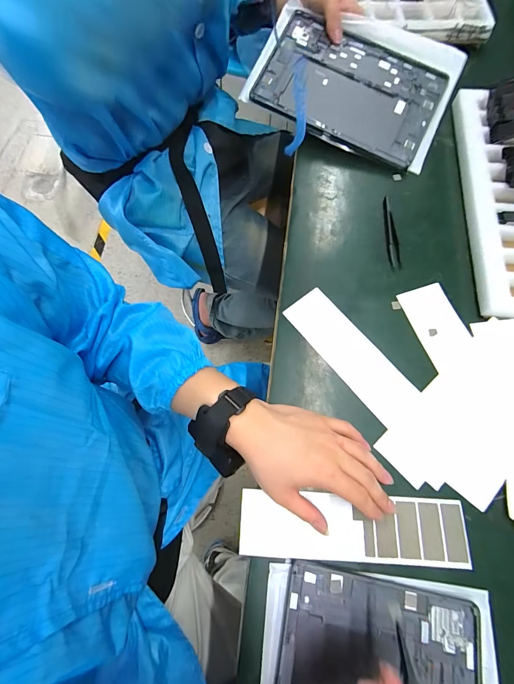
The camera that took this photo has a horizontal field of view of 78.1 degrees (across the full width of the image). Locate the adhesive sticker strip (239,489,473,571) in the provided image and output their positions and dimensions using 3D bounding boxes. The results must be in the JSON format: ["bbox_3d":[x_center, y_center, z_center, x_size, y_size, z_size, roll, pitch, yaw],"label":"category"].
[{"bbox_3d":[0.093,0.182,0.311,0.217,0.004,0.057,2,68,1],"label":"adhesive sticker strip"}]

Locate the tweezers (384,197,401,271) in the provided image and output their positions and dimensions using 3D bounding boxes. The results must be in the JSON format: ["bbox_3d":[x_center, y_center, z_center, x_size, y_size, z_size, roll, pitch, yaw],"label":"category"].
[{"bbox_3d":[0.181,-0.149,0.423,0.014,0.007,0.116,2,71,0],"label":"tweezers"}]

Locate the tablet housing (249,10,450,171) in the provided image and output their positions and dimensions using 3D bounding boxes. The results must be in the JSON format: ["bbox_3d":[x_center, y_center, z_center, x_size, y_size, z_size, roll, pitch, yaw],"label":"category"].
[{"bbox_3d":[0.137,-0.376,0.471,0.252,0.009,0.170,25,84,1],"label":"tablet housing"}]

